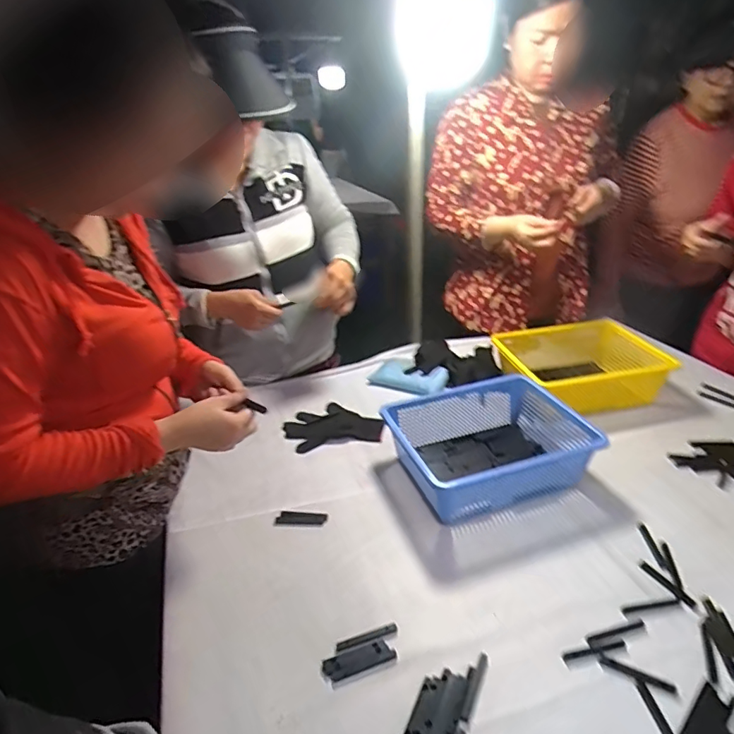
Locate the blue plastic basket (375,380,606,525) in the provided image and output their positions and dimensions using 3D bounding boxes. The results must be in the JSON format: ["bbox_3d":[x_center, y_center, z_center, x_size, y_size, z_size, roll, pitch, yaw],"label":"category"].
[{"bbox_3d":[0.204,0.125,0.838,0.314,0.093,0.245,-12,28,-17],"label":"blue plastic basket"}]

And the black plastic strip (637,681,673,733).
[{"bbox_3d":[0.292,0.350,0.497,0.011,0.004,0.072,-4,27,-2],"label":"black plastic strip"}]

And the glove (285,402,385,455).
[{"bbox_3d":[-0.067,0.115,0.988,0.181,0.013,0.139,-8,27,-9],"label":"glove"}]

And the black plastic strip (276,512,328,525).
[{"bbox_3d":[-0.099,0.231,0.763,0.077,0.005,0.023,-1,27,5],"label":"black plastic strip"}]

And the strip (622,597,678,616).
[{"bbox_3d":[0.341,0.285,0.599,0.073,0.004,0.011,-8,27,-9],"label":"strip"}]

